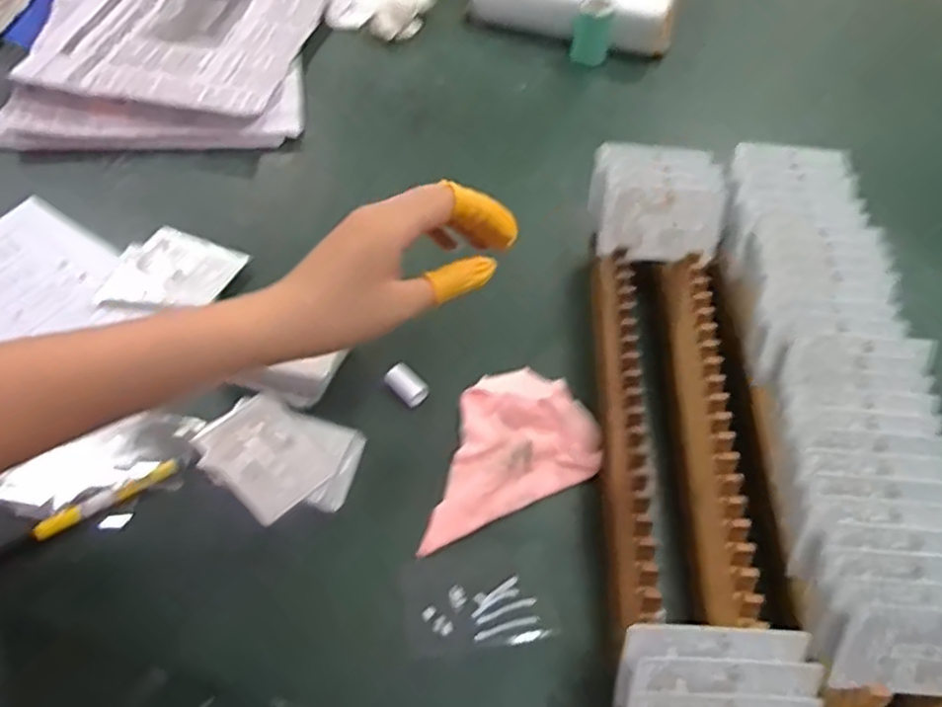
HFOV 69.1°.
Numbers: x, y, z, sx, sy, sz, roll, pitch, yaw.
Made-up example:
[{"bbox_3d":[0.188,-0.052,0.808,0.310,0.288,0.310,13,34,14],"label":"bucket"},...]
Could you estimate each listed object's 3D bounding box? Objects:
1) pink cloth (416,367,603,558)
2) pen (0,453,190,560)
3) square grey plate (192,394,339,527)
[{"bbox_3d":[0.017,0.062,0.469,0.142,0.015,0.094,-22,57,-18],"label":"pink cloth"},{"bbox_3d":[-0.248,0.101,0.432,0.139,0.011,0.013,-25,58,-20],"label":"pen"},{"bbox_3d":[-0.138,0.069,0.456,0.086,0.005,0.062,34,59,21],"label":"square grey plate"}]

